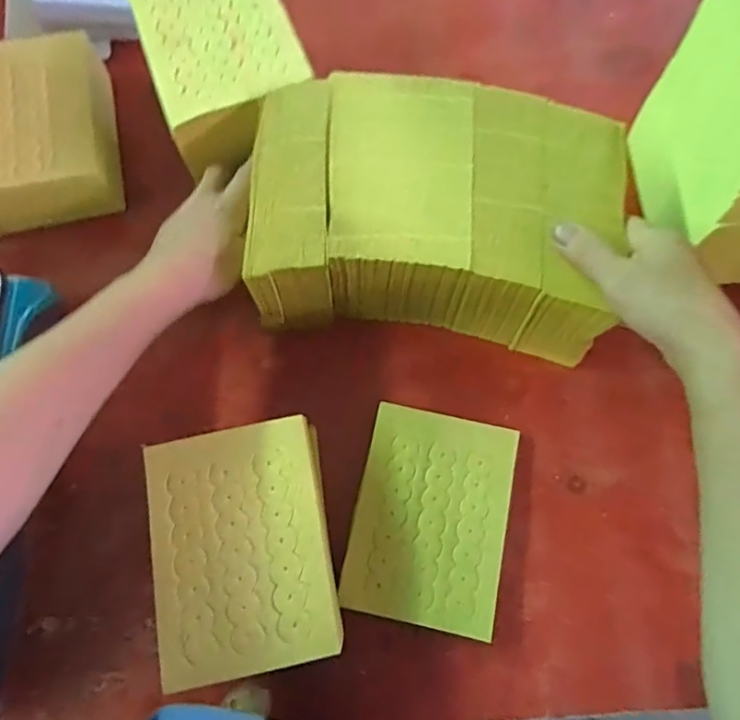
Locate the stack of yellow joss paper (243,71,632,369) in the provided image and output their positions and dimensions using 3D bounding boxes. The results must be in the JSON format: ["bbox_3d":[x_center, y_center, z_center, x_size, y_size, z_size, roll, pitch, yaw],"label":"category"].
[{"bbox_3d":[0.050,-0.113,0.441,0.264,0.103,0.181,10,75,3],"label":"stack of yellow joss paper"}]

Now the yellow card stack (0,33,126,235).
[{"bbox_3d":[-0.301,-0.209,0.499,0.130,0.056,0.175,-11,75,-3],"label":"yellow card stack"}]

